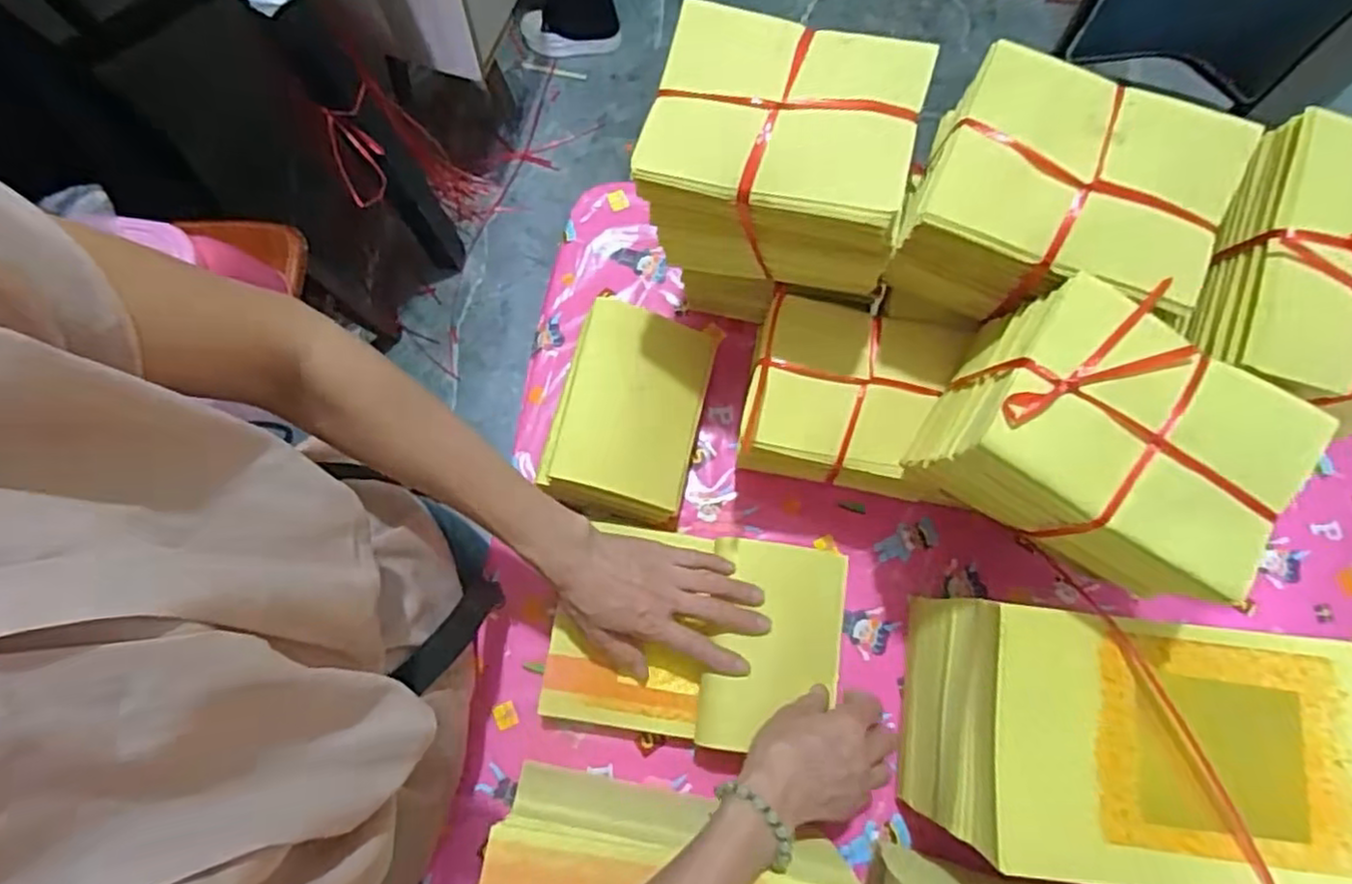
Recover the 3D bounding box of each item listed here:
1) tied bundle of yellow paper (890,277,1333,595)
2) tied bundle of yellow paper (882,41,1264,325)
[{"bbox_3d":[0.259,0.003,0.428,0.171,0.111,0.121,33,80,9],"label":"tied bundle of yellow paper"},{"bbox_3d":[0.239,-0.144,0.457,0.167,0.130,0.116,24,79,7],"label":"tied bundle of yellow paper"}]

